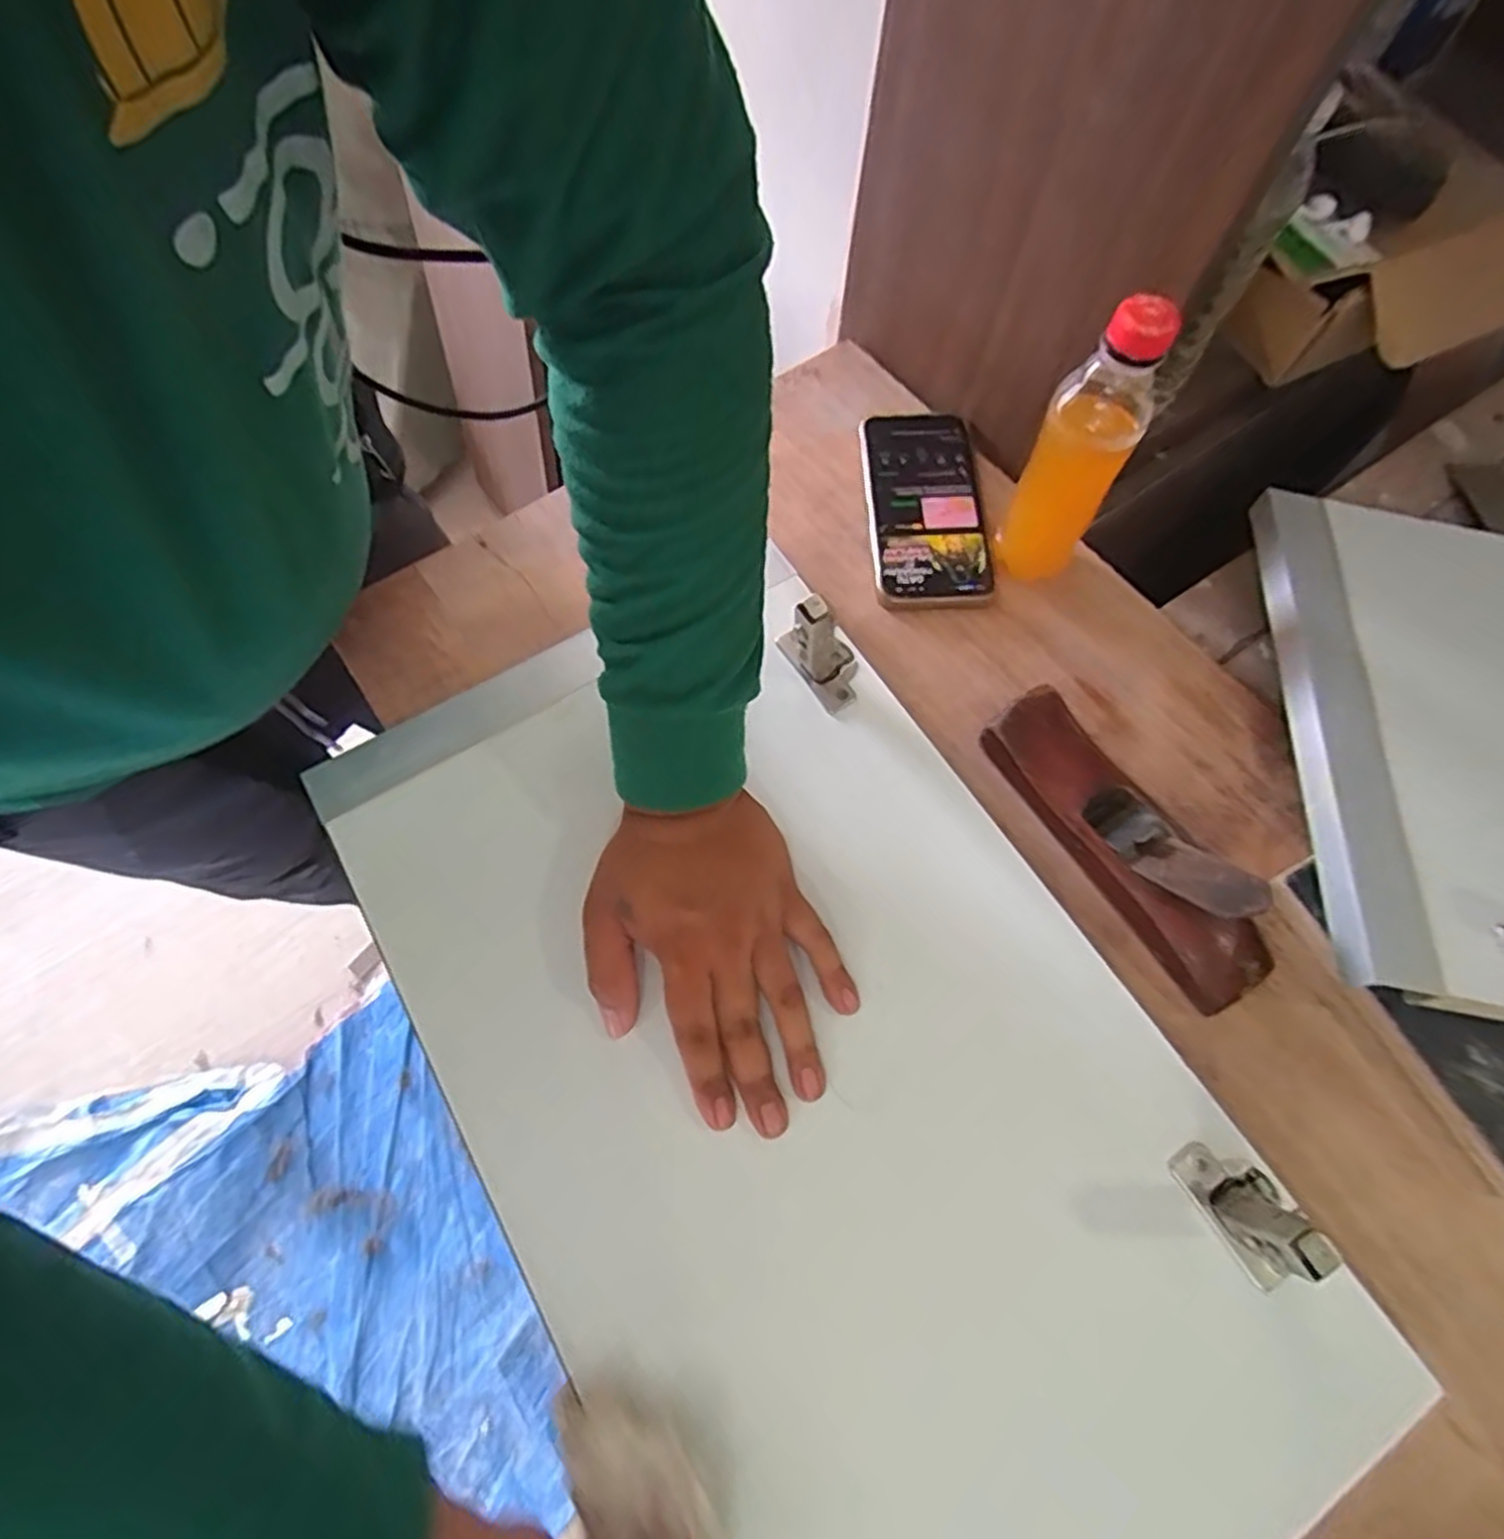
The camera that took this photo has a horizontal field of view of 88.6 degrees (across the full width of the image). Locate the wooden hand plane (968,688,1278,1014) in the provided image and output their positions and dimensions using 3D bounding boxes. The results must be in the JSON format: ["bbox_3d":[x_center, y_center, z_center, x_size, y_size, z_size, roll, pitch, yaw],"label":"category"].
[{"bbox_3d":[0.211,0.035,0.425,0.051,0.064,0.194,-30,71,-13],"label":"wooden hand plane"}]

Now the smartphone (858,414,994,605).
[{"bbox_3d":[0.120,-0.185,0.537,0.075,0.015,0.162,-2,67,-2],"label":"smartphone"}]

